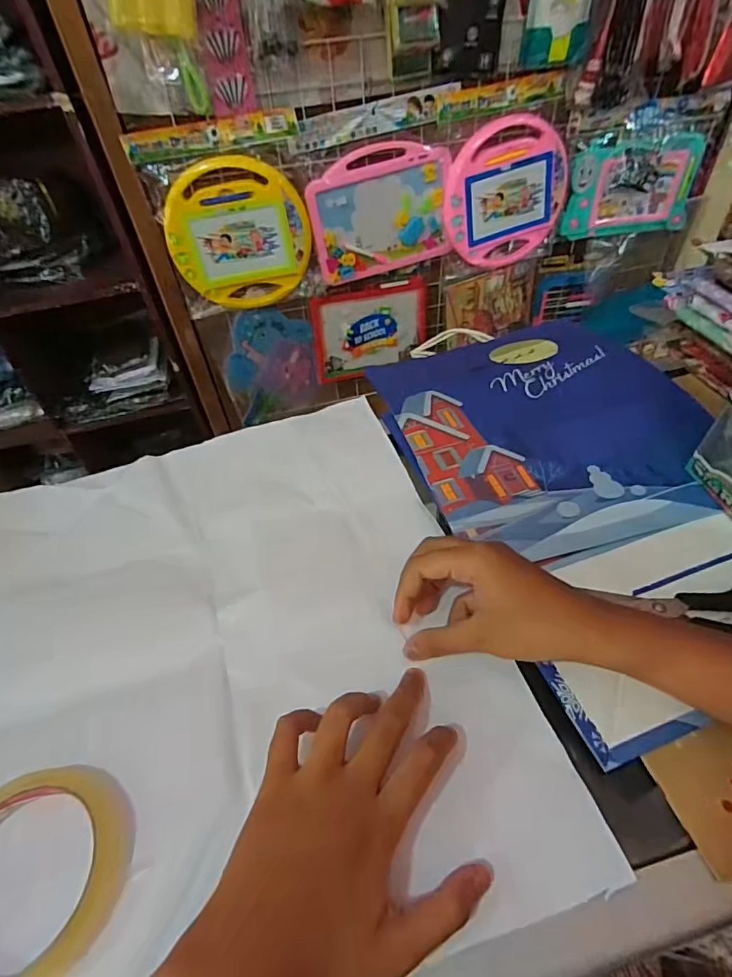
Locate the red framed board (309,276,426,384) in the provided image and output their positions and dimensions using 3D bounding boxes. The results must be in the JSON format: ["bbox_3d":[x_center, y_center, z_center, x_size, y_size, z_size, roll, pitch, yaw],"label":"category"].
[{"bbox_3d":[0.012,-0.385,1.222,0.279,0.222,0.023,-12,48,-6],"label":"red framed board"}]

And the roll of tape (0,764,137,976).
[{"bbox_3d":[-0.165,0.188,0.239,0.094,0.014,0.090,-2,47,3],"label":"roll of tape"}]

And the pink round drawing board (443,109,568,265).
[{"bbox_3d":[0.298,-0.613,1.043,0.270,0.267,0.024,-12,48,-6],"label":"pink round drawing board"}]

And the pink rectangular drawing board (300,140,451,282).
[{"bbox_3d":[0.029,-0.565,1.022,0.282,0.234,0.020,-11,48,-5],"label":"pink rectangular drawing board"}]

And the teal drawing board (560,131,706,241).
[{"bbox_3d":[0.587,-0.652,1.081,0.291,0.186,0.032,-10,47,-4],"label":"teal drawing board"}]

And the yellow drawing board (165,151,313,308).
[{"bbox_3d":[-0.252,-0.500,0.995,0.268,0.269,0.036,-8,47,-2],"label":"yellow drawing board"}]

